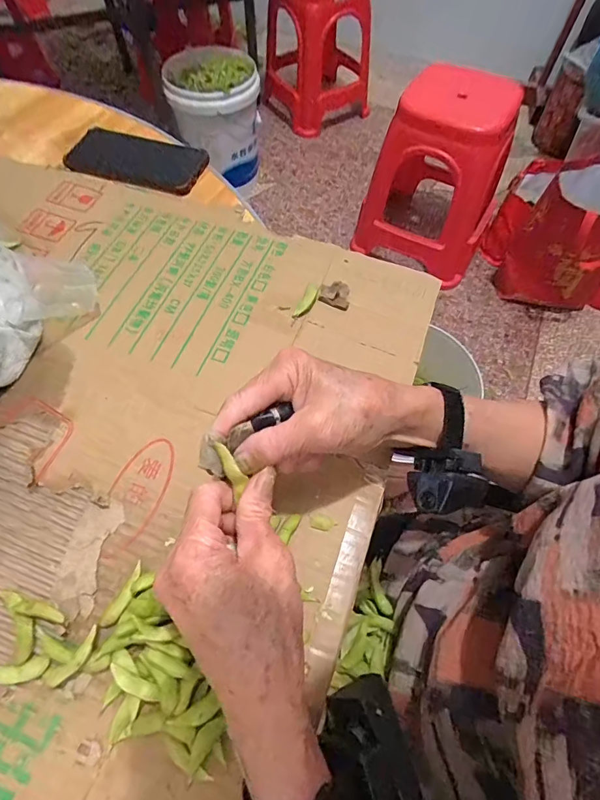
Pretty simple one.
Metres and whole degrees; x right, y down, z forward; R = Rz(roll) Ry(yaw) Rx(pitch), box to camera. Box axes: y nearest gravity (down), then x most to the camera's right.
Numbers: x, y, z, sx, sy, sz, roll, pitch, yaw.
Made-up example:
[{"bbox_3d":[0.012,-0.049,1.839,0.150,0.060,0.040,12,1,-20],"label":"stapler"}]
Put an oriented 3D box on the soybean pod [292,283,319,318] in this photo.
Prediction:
[{"bbox_3d":[0.007,-0.097,0.425,0.012,0.011,0.040,28,81,12],"label":"soybean pod"}]

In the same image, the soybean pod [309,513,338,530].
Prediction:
[{"bbox_3d":[0.018,0.092,0.327,0.021,0.004,0.012,12,62,4],"label":"soybean pod"}]

